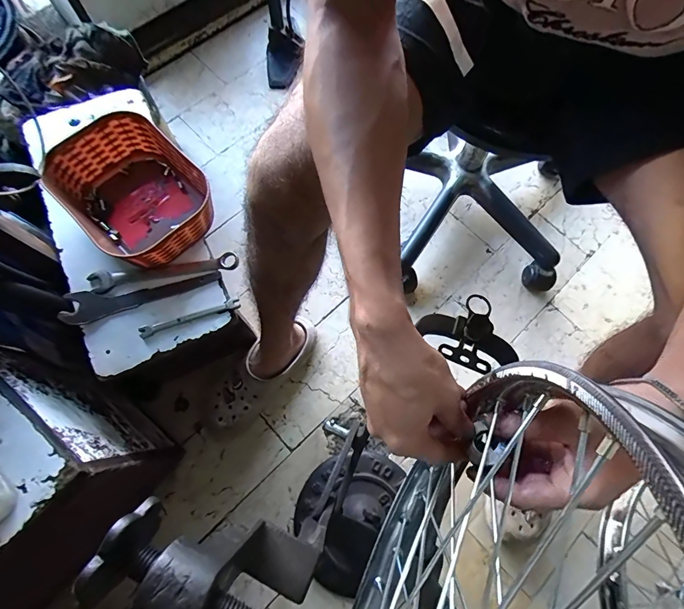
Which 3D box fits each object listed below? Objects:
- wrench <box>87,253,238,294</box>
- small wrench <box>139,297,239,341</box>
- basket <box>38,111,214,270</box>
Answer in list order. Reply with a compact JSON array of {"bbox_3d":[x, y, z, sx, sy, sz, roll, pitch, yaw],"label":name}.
[{"bbox_3d":[-0.251,-0.046,0.520,0.199,0.008,0.031,-9,73,-4],"label":"wrench"},{"bbox_3d":[-0.207,0.018,0.501,0.133,0.006,0.016,-18,73,-7],"label":"small wrench"},{"bbox_3d":[-0.288,-0.153,0.518,0.207,0.070,0.163,41,76,11],"label":"basket"}]

